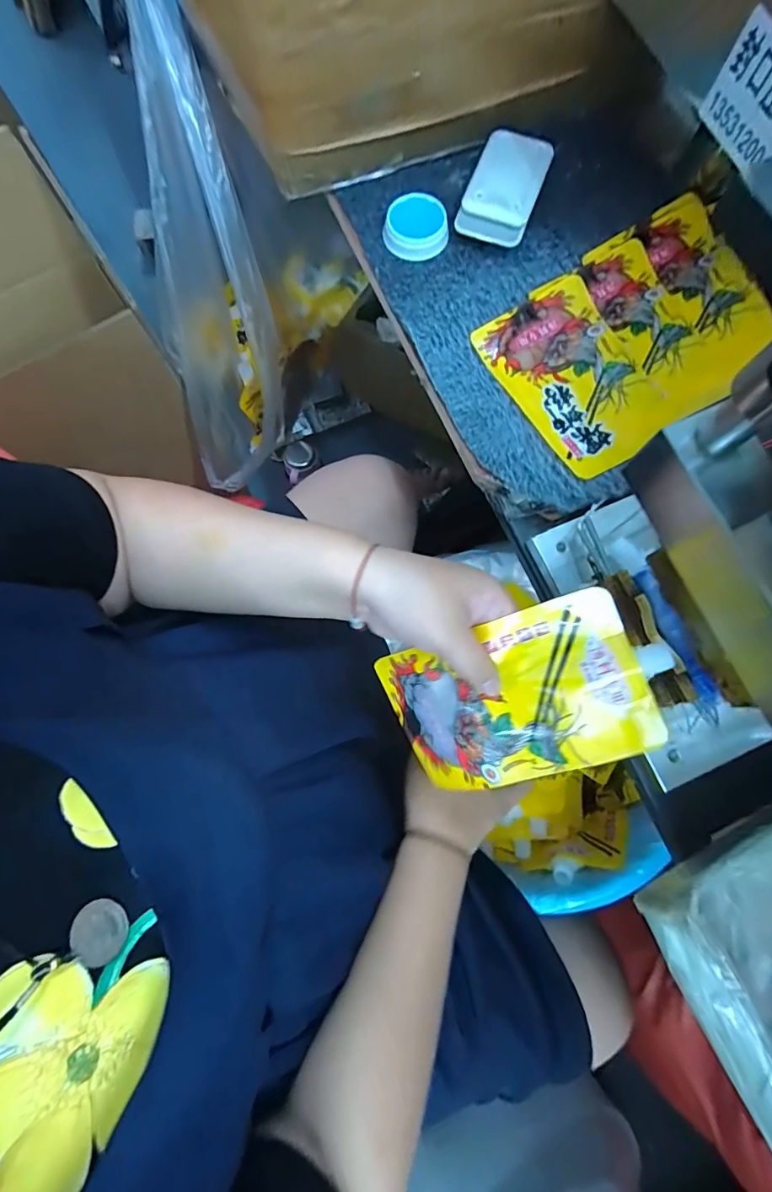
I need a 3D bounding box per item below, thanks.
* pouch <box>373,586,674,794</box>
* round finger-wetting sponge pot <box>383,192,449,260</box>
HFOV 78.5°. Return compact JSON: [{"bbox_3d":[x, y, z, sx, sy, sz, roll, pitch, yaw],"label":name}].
[{"bbox_3d":[0.091,0.073,0.333,0.183,0.010,0.114,-22,90,24],"label":"pouch"},{"bbox_3d":[0.028,-0.360,0.458,0.061,0.018,0.059,-7,77,-2],"label":"round finger-wetting sponge pot"}]

